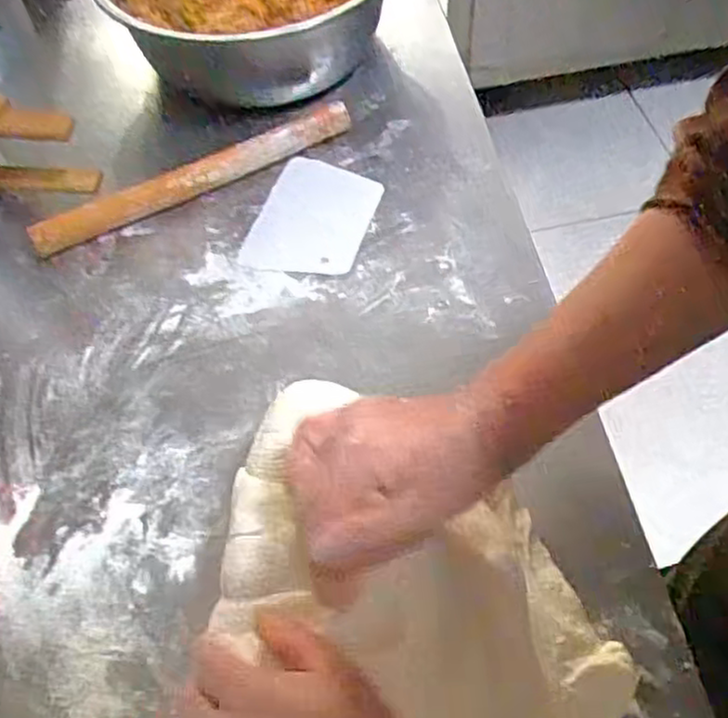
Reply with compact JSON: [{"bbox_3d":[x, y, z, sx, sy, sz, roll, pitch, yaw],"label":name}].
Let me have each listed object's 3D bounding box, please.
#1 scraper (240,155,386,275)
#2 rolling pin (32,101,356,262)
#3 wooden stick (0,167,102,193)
[{"bbox_3d":[-0.041,-0.118,0.629,0.089,0.006,0.121,19,63,8],"label":"scraper"},{"bbox_3d":[-0.142,-0.159,0.642,0.290,0.028,0.029,-25,60,-14],"label":"rolling pin"},{"bbox_3d":[-0.273,-0.151,0.626,0.092,0.017,0.021,-3,58,-1],"label":"wooden stick"}]

